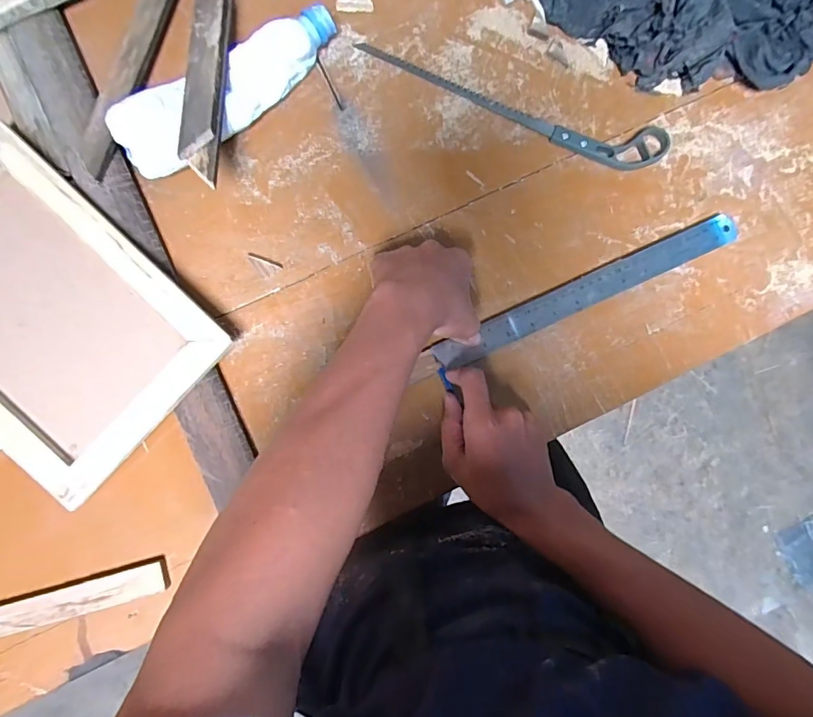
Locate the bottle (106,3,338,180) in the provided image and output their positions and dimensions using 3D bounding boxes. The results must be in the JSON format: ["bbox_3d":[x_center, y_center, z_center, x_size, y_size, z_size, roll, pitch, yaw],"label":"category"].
[{"bbox_3d":[-0.164,-0.256,0.450,0.231,0.054,0.069,-40,88,-3],"label":"bottle"}]

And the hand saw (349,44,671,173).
[{"bbox_3d":[0.107,-0.250,0.485,0.324,0.011,0.051,16,86,0],"label":"hand saw"}]

